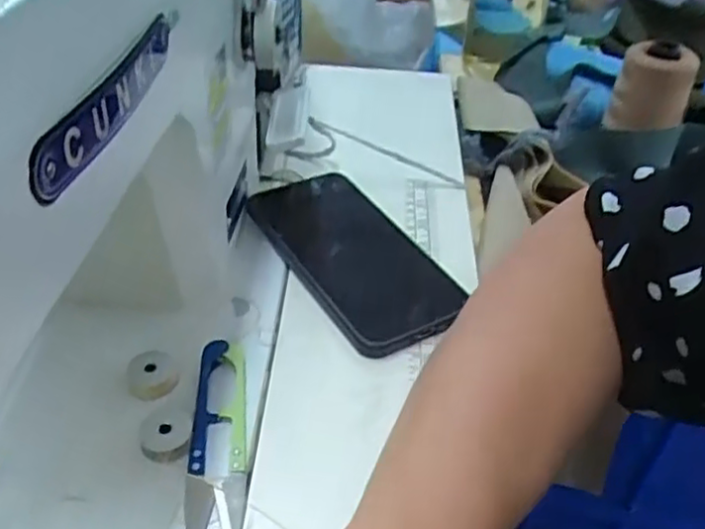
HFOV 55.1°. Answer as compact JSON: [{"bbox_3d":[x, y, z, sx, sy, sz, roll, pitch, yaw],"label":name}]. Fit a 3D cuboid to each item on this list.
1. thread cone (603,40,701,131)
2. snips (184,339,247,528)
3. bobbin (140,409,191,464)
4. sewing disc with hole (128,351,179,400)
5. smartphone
[{"bbox_3d":[0.243,-0.143,0.547,0.058,0.065,0.050,19,41,17],"label":"thread cone"},{"bbox_3d":[-0.065,0.083,0.330,0.026,0.010,0.119,-1,40,-7],"label":"snips"},{"bbox_3d":[-0.090,0.081,0.326,0.024,0.008,0.028,-4,40,-10],"label":"bobbin"},{"bbox_3d":[-0.104,0.057,0.353,0.025,0.009,0.028,-10,42,-17],"label":"sewing disc with hole"},{"bbox_3d":[-0.002,-0.008,0.442,0.081,0.018,0.171,-20,45,-27],"label":"smartphone"}]

